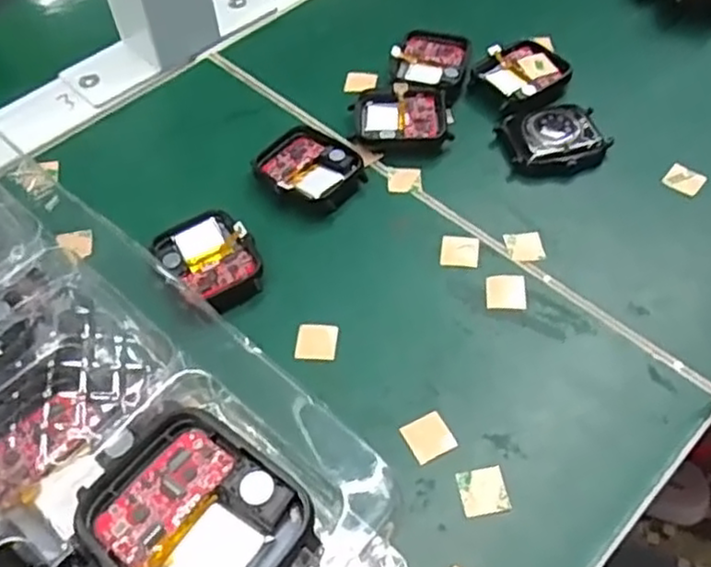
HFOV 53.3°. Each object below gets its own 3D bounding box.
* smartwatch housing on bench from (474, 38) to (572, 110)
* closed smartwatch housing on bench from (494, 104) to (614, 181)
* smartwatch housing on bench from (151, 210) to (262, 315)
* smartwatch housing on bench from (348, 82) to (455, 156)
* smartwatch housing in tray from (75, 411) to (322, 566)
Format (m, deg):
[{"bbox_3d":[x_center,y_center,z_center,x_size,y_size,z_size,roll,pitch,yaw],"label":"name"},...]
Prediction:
[{"bbox_3d":[0.084,-0.106,0.356,0.042,0.010,0.039,-24,57,-14],"label":"smartwatch housing on bench"},{"bbox_3d":[0.092,-0.067,0.329,0.047,0.012,0.037,-7,54,-3],"label":"closed smartwatch housing on bench"},{"bbox_3d":[-0.059,-0.009,0.292,0.036,0.010,0.046,-31,59,-18],"label":"smartwatch housing on bench"},{"bbox_3d":[0.023,-0.079,0.339,0.044,0.009,0.035,-4,54,0],"label":"smartwatch housing on bench"},{"bbox_3d":[-0.034,0.050,0.150,0.045,0.007,0.038,34,63,24],"label":"smartwatch housing in tray"}]

